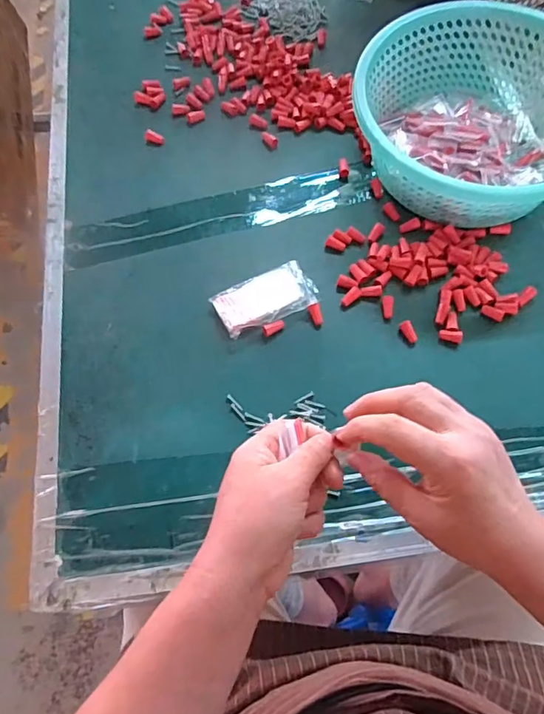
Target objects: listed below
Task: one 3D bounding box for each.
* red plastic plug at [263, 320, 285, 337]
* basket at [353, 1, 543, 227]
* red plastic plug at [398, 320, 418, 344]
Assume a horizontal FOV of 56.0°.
[{"bbox_3d":[0.002,-0.029,0.533,0.023,0.009,0.012,-20,69,-9],"label":"red plastic plug"},{"bbox_3d":[0.221,-0.268,0.580,0.255,0.113,0.240,0,67,0],"label":"basket"},{"bbox_3d":[0.142,-0.026,0.528,0.012,0.010,0.024,-28,84,-12],"label":"red plastic plug"}]

